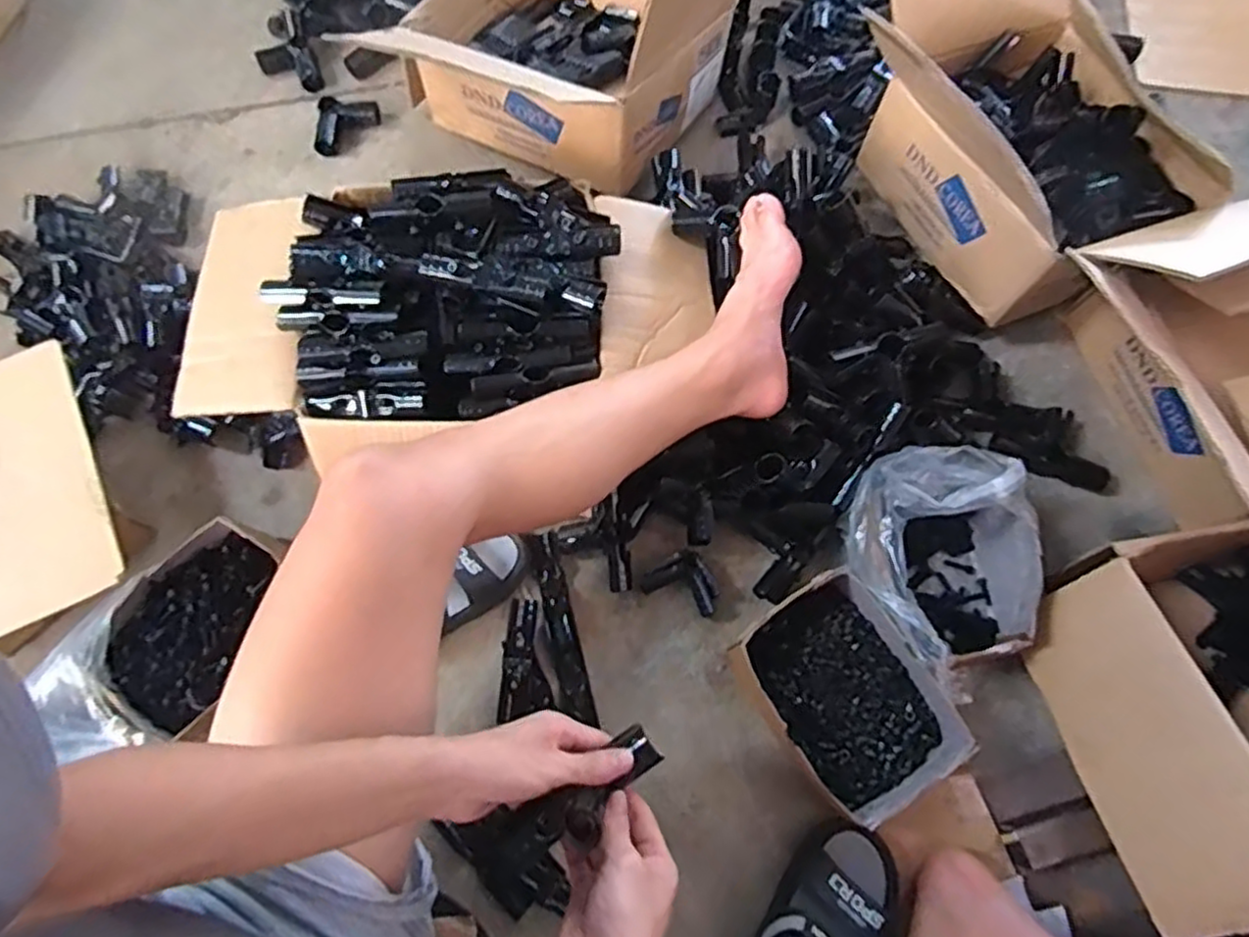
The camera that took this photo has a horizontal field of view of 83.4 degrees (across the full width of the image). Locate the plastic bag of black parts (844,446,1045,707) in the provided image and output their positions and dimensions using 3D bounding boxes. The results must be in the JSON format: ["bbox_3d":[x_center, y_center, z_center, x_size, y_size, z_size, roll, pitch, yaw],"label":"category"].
[{"bbox_3d":[0.338,0.093,0.749,0.202,0.131,0.222,-33,73,-13],"label":"plastic bag of black parts"}]

